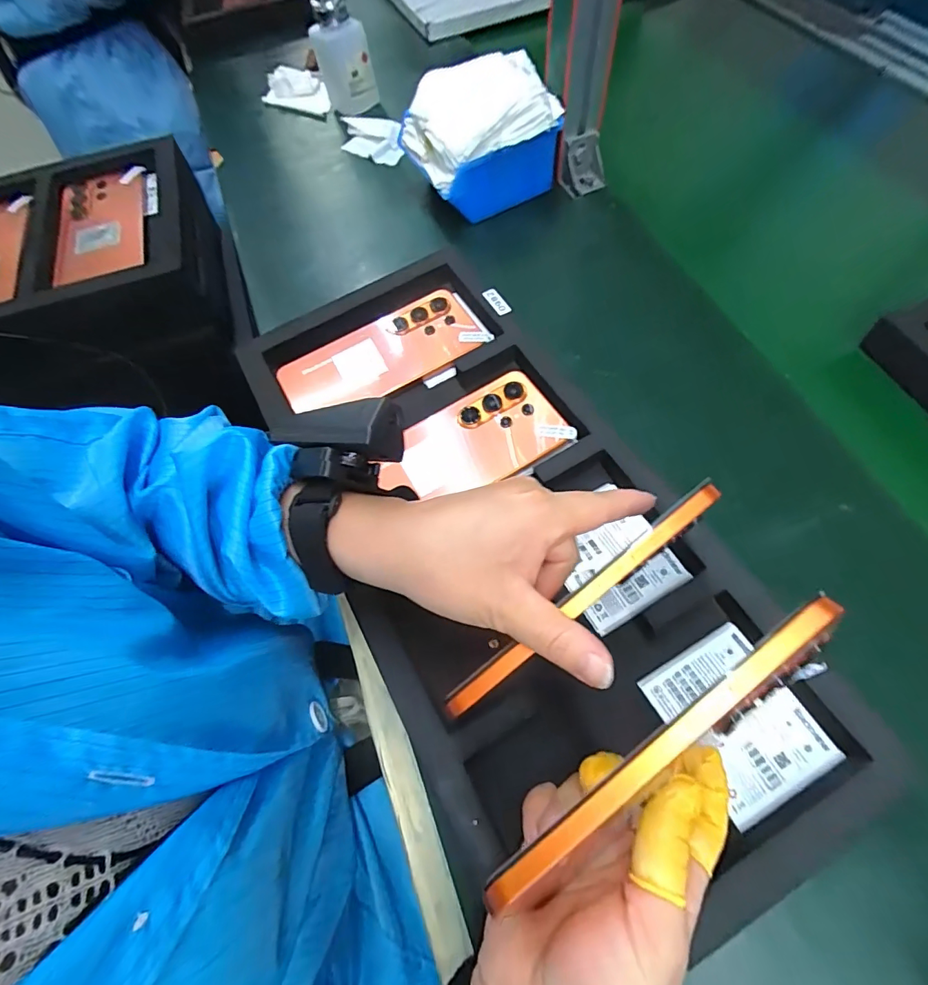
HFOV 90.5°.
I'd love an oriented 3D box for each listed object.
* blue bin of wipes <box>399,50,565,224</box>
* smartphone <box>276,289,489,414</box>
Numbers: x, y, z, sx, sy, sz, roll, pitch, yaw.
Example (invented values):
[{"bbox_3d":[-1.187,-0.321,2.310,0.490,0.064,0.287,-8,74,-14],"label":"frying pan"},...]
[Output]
[{"bbox_3d":[0.017,-0.345,0.459,0.131,0.104,0.114,-22,64,-6],"label":"blue bin of wipes"},{"bbox_3d":[-0.071,-0.114,0.395,0.170,0.014,0.070,-28,80,-3],"label":"smartphone"}]

